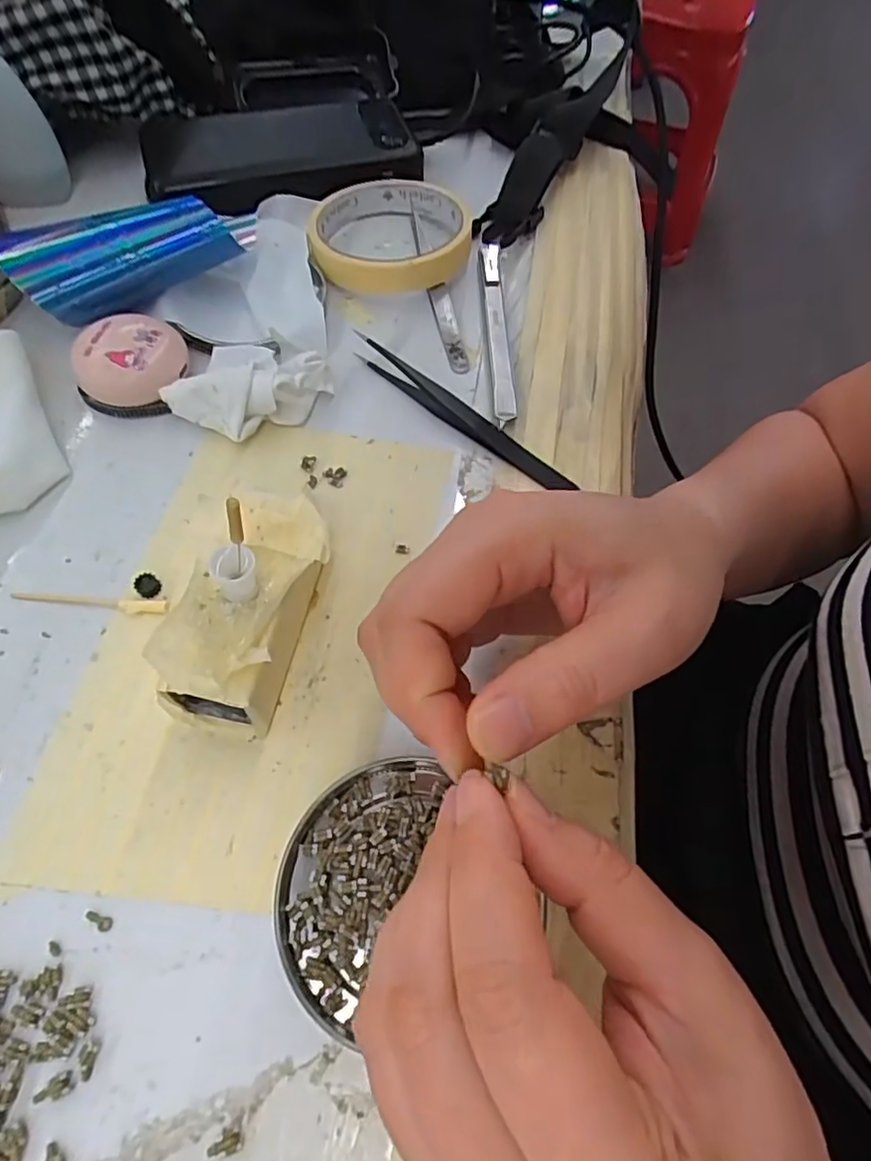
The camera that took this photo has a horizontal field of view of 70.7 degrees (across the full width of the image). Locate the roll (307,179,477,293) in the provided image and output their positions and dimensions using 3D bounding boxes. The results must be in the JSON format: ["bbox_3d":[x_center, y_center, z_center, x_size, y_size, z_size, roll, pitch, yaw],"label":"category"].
[{"bbox_3d":[-0.024,-0.192,0.339,0.084,0.021,0.089,1,61,-3],"label":"roll"}]

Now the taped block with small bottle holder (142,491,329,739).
[{"bbox_3d":[-0.062,0.009,0.214,0.045,0.046,0.083,14,61,4],"label":"taped block with small bottle holder"}]

